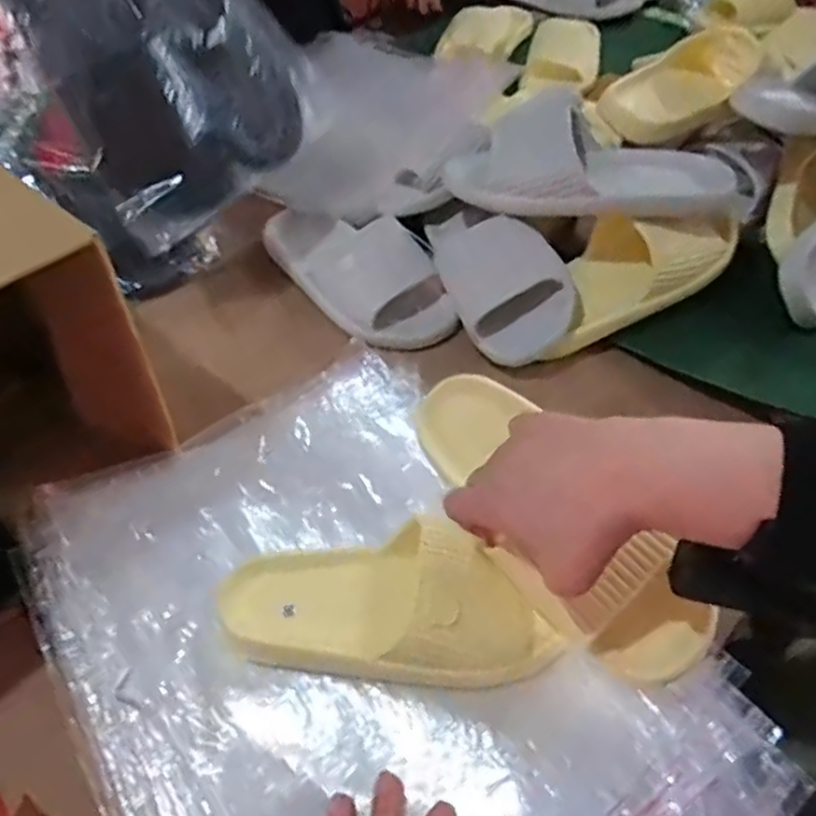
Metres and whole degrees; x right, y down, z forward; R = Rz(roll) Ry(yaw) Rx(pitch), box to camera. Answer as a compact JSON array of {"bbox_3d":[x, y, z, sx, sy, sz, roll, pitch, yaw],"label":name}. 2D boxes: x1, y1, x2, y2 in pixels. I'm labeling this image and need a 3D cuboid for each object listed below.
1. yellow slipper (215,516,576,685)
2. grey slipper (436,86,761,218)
[{"bbox_3d":[-0.013,0.123,0.457,0.214,0.049,0.091,6,50,8],"label":"yellow slipper"},{"bbox_3d":[0.173,-0.227,0.660,0.274,0.078,0.114,10,50,11],"label":"grey slipper"}]

